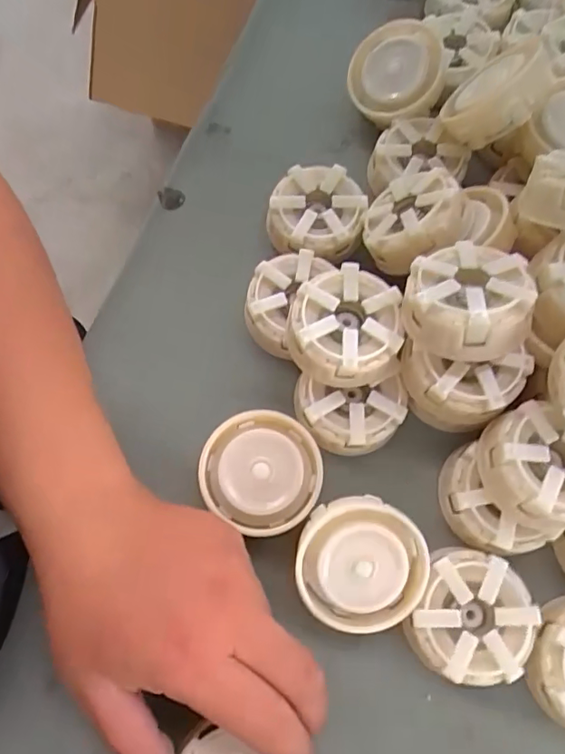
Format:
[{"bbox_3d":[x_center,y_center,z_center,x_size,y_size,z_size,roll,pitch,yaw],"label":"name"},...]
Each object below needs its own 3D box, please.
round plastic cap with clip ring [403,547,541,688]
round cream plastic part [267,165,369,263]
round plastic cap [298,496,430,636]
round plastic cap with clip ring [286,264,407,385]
[{"bbox_3d":[0.094,0.121,0.271,0.055,0.025,0.059,0,72,0],"label":"round plastic cap with clip ring"},{"bbox_3d":[0.021,-0.102,0.335,0.058,0.025,0.052,7,72,2],"label":"round cream plastic part"},{"bbox_3d":[0.040,0.093,0.268,0.064,0.014,0.064,1,96,7],"label":"round plastic cap"},{"bbox_3d":[0.033,-0.027,0.292,0.056,0.034,0.059,0,72,0],"label":"round plastic cap with clip ring"}]

